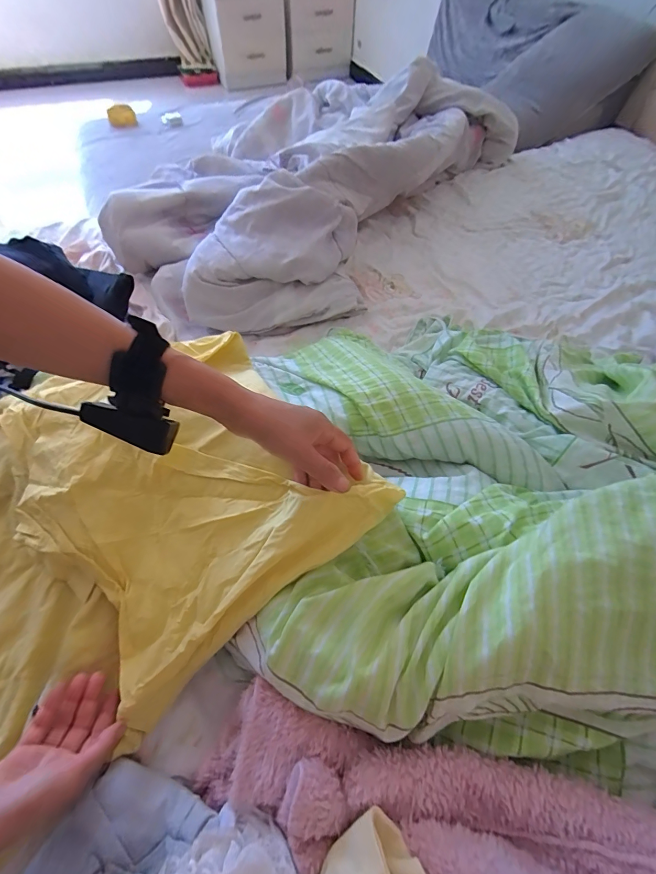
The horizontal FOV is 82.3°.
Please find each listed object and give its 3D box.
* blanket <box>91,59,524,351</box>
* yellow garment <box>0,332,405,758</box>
[{"bbox_3d":[-0.027,-0.642,0.900,0.594,0.176,1.018,31,63,16],"label":"blanket"},{"bbox_3d":[-0.254,0.093,0.416,0.509,0.150,0.387,-33,65,-20],"label":"yellow garment"}]

